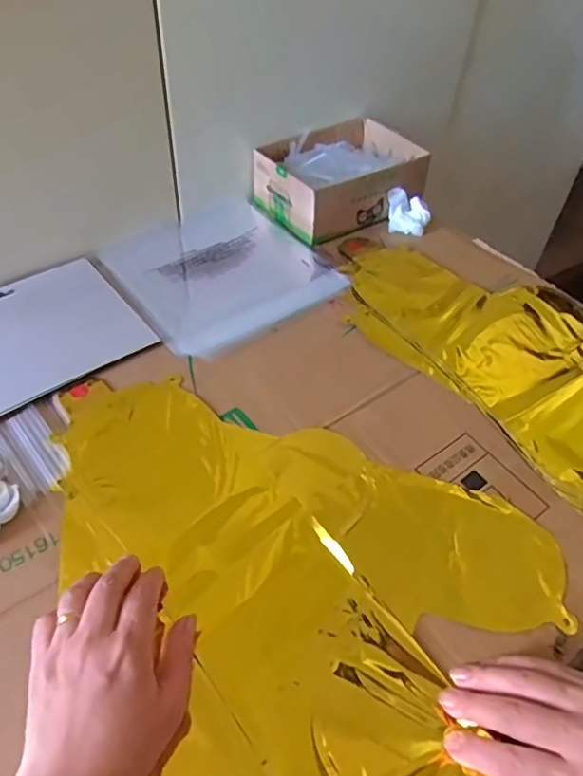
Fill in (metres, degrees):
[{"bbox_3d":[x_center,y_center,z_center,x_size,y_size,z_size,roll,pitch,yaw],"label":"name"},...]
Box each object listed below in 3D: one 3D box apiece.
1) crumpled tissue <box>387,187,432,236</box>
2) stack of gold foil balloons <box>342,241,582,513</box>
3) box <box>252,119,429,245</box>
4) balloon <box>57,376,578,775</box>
[{"bbox_3d":[0.141,-0.212,0.695,0.051,0.039,0.033,7,49,2],"label":"crumpled tissue"},{"bbox_3d":[0.240,-0.027,0.570,0.218,0.019,0.423,-29,57,-26],"label":"stack of gold foil balloons"},{"bbox_3d":[0.068,-0.265,0.730,0.195,0.065,0.138,-25,56,-24],"label":"box"},{"bbox_3d":[-0.041,0.130,0.417,0.373,0.012,0.394,-33,59,-29],"label":"balloon"}]

